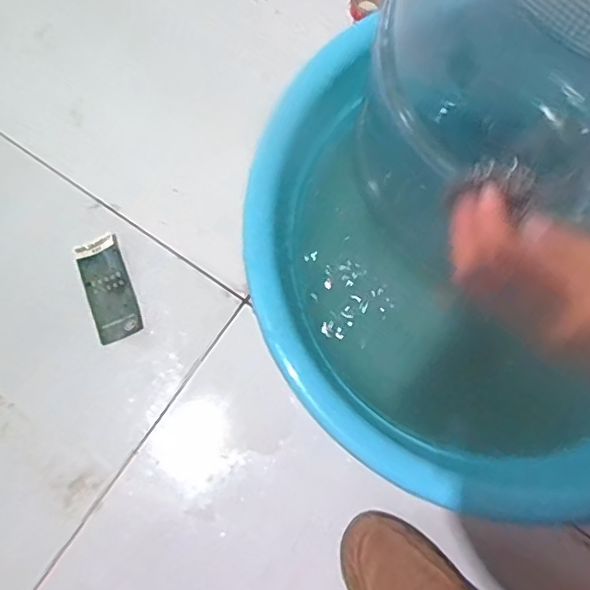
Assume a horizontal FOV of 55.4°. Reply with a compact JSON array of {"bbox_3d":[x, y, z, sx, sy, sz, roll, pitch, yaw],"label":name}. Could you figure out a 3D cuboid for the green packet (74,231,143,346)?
[{"bbox_3d":[-0.205,-0.008,0.621,0.052,0.005,0.116,-22,79,-3],"label":"green packet"}]

